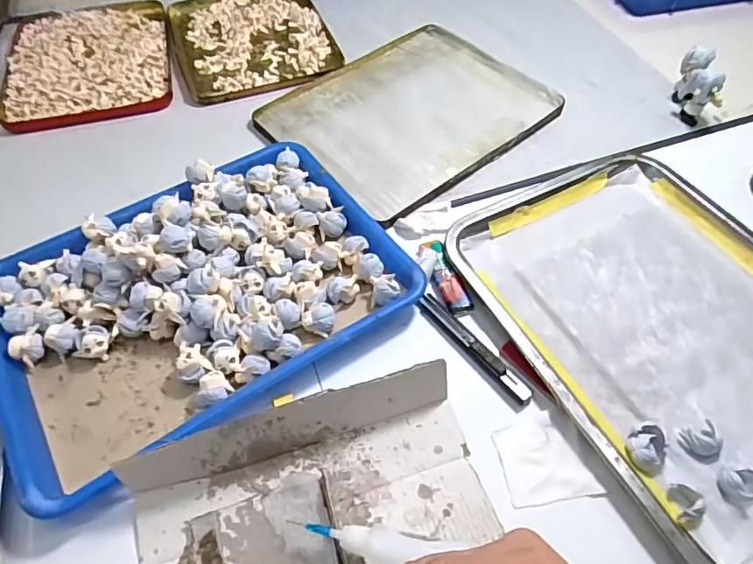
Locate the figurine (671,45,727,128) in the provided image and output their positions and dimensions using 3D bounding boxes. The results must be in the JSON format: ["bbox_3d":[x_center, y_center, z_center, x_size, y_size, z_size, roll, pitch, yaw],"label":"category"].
[{"bbox_3d":[0.362,-0.221,0.581,0.033,0.059,0.065,8,56,7],"label":"figurine"}]

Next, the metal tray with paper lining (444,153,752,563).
[{"bbox_3d":[0.245,0.030,0.426,0.251,0.029,0.340,-23,58,-14],"label":"metal tray with paper lining"}]

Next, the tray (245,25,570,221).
[{"bbox_3d":[0.040,-0.196,0.597,0.284,0.014,0.230,-35,62,-20],"label":"tray"}]

